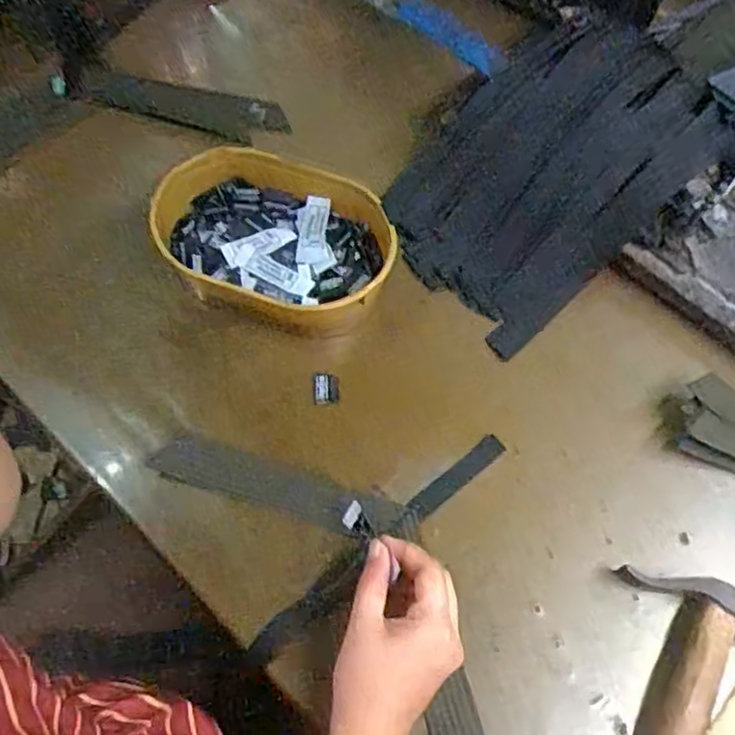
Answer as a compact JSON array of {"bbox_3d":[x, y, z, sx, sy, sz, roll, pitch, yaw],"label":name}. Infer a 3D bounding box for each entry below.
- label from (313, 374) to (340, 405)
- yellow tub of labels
[{"bbox_3d":[-0.032,0.017,0.514,0.019,0.004,0.023,-3,85,-6],"label":"label"},{"bbox_3d":[-0.074,-0.104,0.528,0.187,0.049,0.147,6,65,1],"label":"yellow tub of labels"}]

